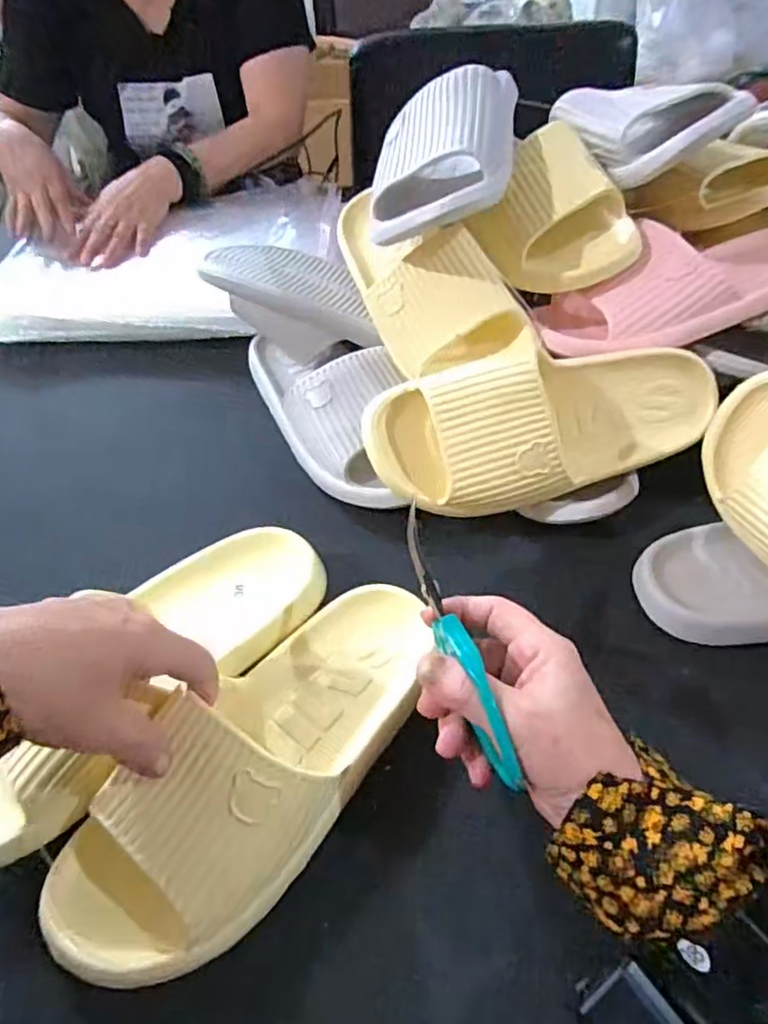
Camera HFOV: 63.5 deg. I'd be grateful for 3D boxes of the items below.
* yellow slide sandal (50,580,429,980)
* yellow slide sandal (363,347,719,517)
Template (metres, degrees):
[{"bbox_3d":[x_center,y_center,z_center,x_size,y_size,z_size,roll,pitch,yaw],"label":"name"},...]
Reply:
[{"bbox_3d":[-0.062,0.123,0.340,0.099,0.068,0.247,28,49,26],"label":"yellow slide sandal"},{"bbox_3d":[0.115,-0.063,0.435,0.249,0.075,0.100,-15,85,-6],"label":"yellow slide sandal"}]

